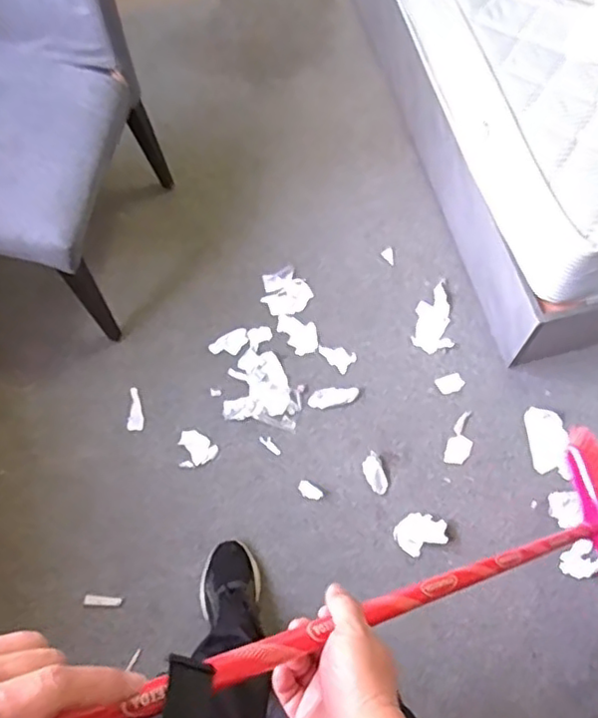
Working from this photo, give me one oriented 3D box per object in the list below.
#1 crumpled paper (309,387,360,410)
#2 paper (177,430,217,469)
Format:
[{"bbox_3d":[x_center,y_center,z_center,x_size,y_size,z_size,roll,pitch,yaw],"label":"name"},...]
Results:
[{"bbox_3d":[0.079,0.086,1.460,0.117,0.006,0.045,-17,67,-5],"label":"crumpled paper"},{"bbox_3d":[-0.238,0.206,1.409,0.087,0.012,0.079,34,72,16],"label":"paper"}]

